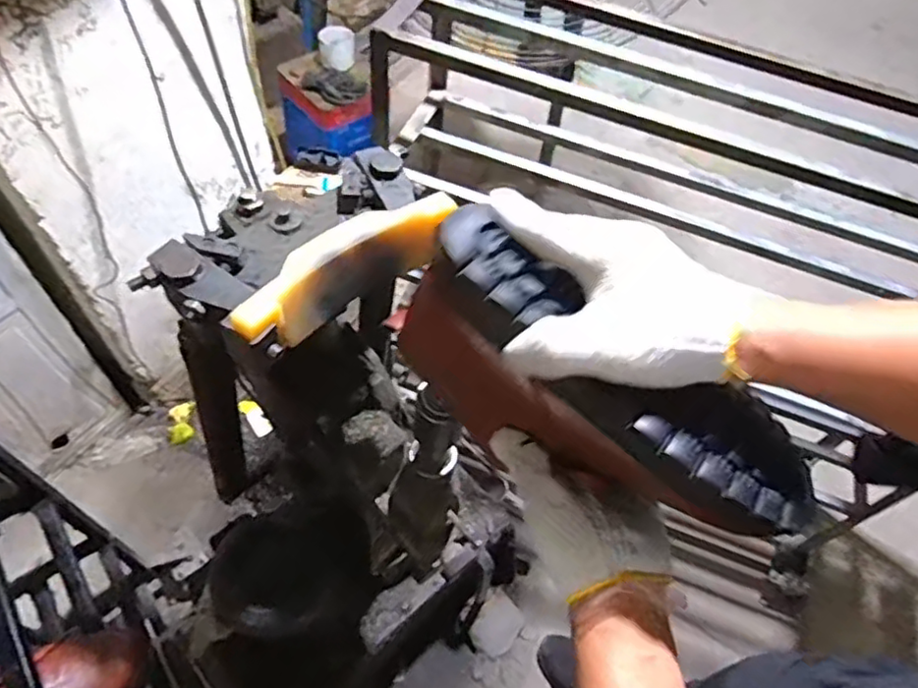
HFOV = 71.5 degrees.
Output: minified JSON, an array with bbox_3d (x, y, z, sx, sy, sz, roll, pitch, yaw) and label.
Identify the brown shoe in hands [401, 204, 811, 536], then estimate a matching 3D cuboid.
[{"bbox_3d":[0.092,0.036,0.417,0.268,0.117,0.097,31,62,6],"label":"brown shoe in hands"}]

